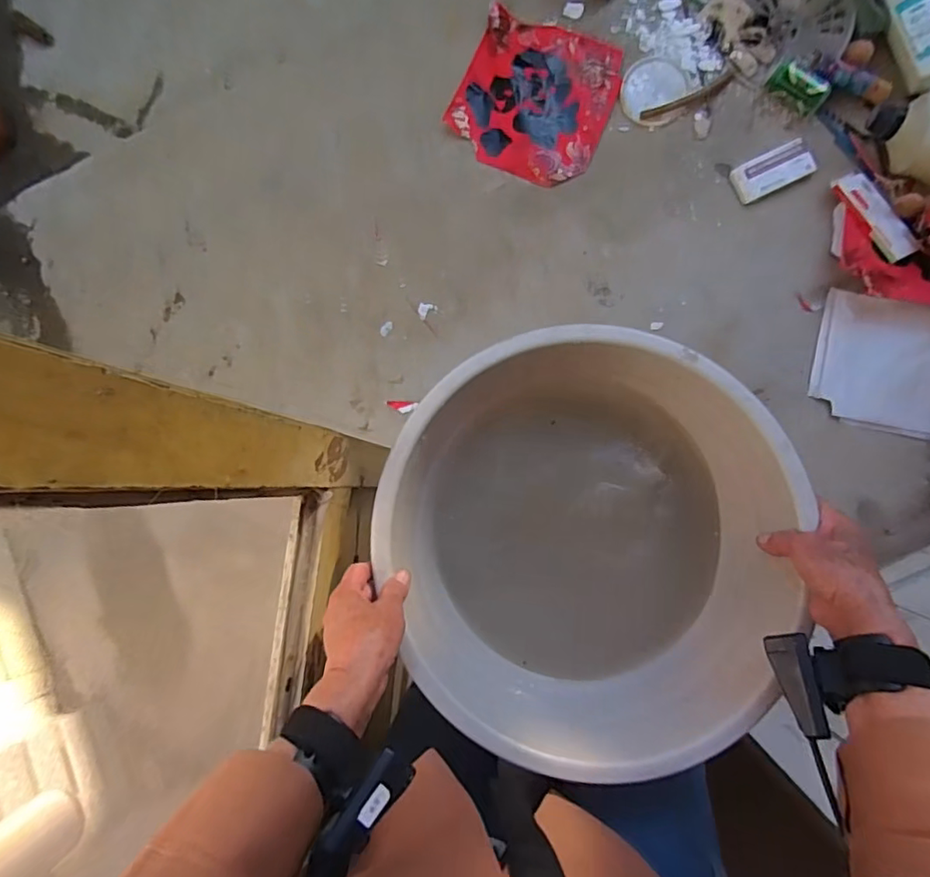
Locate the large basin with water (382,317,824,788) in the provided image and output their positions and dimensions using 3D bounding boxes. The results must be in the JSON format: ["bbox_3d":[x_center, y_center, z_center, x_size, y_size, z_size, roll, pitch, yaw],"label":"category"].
[{"bbox_3d":[0.105,0.087,0.517,0.348,0.120,0.354,0,86,5],"label":"large basin with water"}]

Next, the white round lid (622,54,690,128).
[{"bbox_3d":[0.399,-0.738,1.189,0.129,0.008,0.150,15,87,6],"label":"white round lid"}]

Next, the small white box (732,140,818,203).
[{"bbox_3d":[0.633,-0.550,1.153,0.158,0.018,0.080,-25,84,3],"label":"small white box"}]

